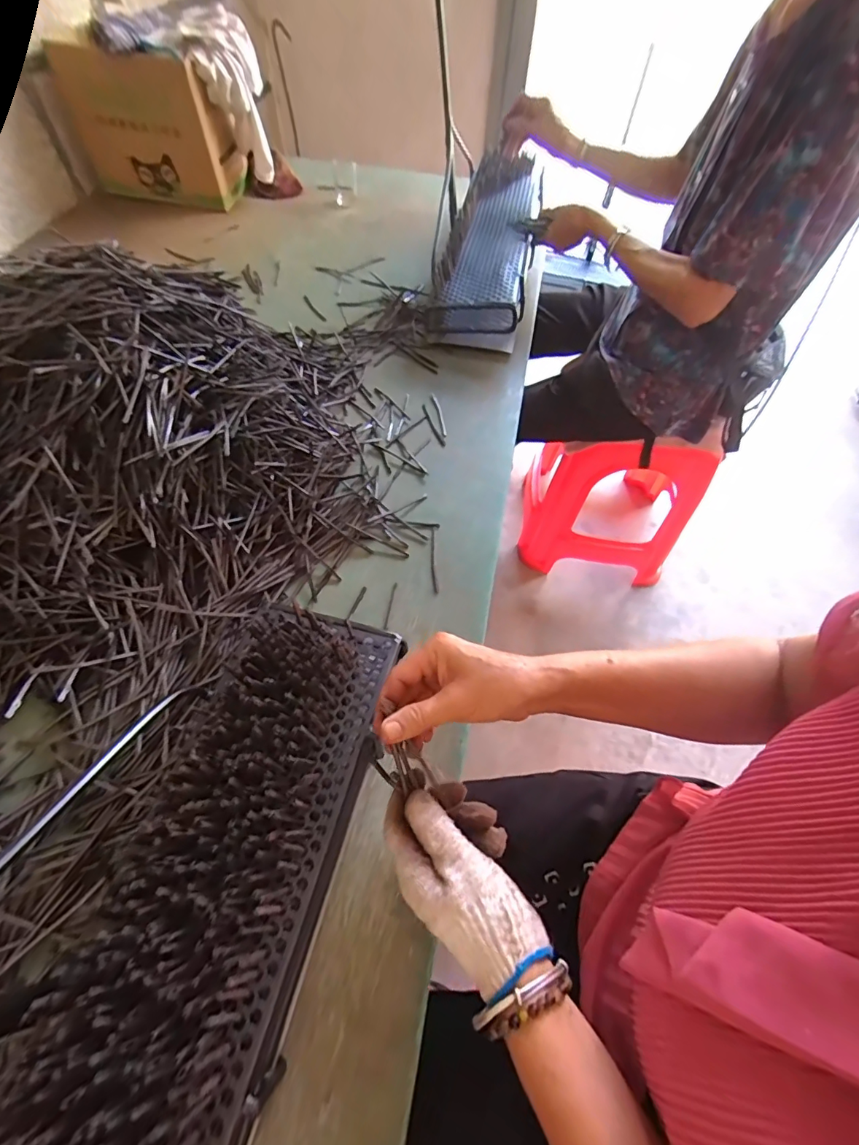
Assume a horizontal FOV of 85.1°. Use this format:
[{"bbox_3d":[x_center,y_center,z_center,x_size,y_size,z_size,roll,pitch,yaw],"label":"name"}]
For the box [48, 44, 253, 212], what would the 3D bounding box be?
[{"bbox_3d":[-0.588,-0.939,0.996,0.315,0.239,0.131,10,57,4],"label":"box"}]

